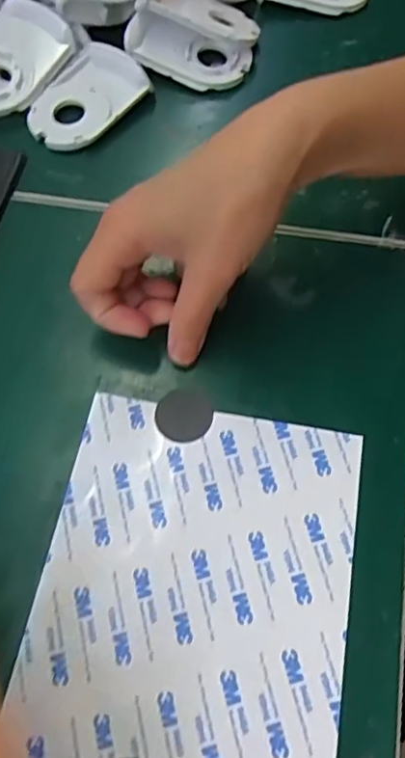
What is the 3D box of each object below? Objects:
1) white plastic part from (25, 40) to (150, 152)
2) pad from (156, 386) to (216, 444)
[{"bbox_3d":[-0.079,-0.186,0.387,0.061,0.014,0.080,33,70,17],"label":"white plastic part"},{"bbox_3d":[-0.009,0.018,0.298,0.028,0.004,0.028,-1,64,2],"label":"pad"}]

